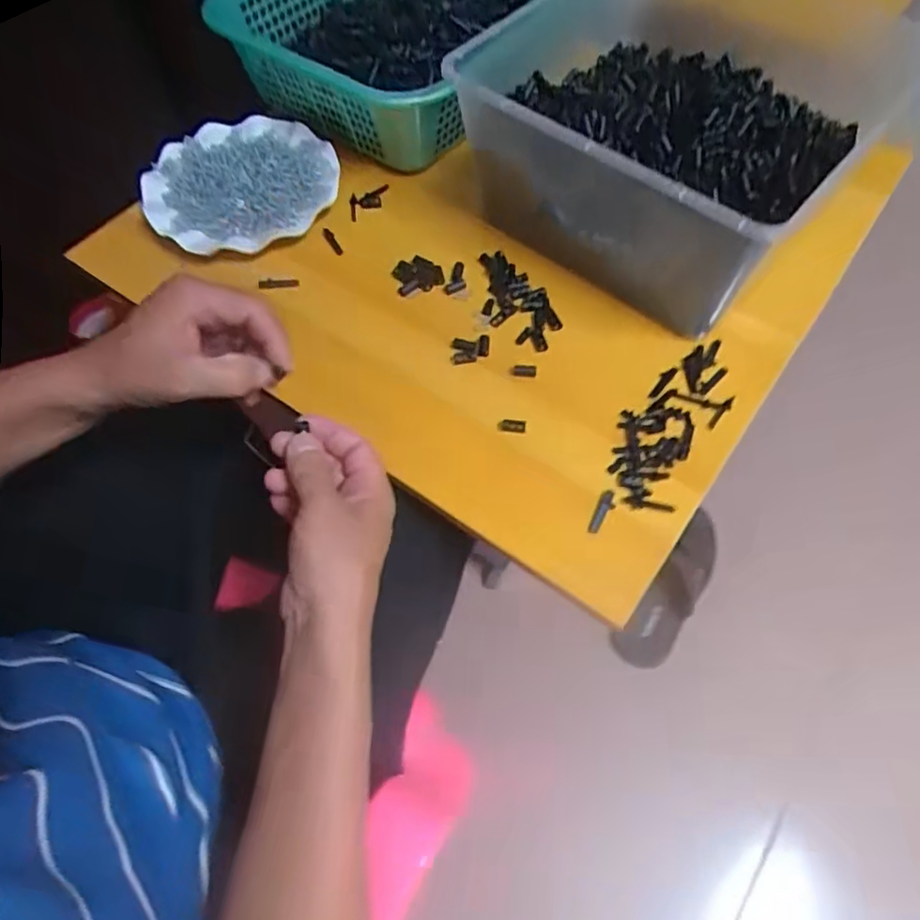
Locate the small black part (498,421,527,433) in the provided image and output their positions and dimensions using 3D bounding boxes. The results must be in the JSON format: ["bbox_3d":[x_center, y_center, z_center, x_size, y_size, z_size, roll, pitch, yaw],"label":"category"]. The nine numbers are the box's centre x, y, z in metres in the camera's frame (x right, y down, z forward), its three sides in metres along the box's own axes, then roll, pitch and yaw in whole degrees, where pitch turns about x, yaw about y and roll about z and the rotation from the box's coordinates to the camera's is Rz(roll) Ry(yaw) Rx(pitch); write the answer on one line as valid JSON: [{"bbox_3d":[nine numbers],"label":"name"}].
[{"bbox_3d":[0.041,-0.027,0.510,0.021,0.006,0.010,8,61,5],"label":"small black part"}]

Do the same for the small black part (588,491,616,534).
[{"bbox_3d":[0.105,0.039,0.473,0.011,0.006,0.036,23,64,13],"label":"small black part"}]

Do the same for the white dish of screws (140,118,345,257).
[{"bbox_3d":[-0.212,-0.267,0.626,0.182,0.020,0.163,-20,63,-10],"label":"white dish of screws"}]

